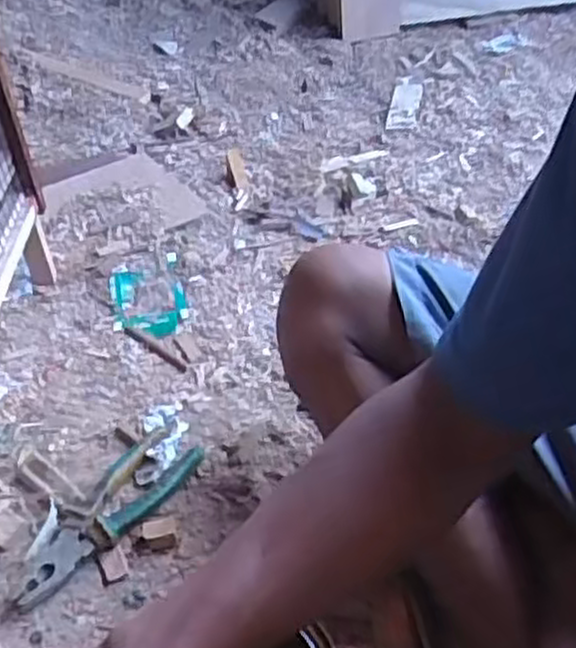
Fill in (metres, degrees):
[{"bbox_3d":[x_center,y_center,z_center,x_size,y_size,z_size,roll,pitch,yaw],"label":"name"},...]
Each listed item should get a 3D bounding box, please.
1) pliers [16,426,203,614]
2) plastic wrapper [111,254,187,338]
[{"bbox_3d":[-0.155,0.156,0.665,0.063,0.025,0.184,33,53,32],"label":"pliers"},{"bbox_3d":[-0.156,-0.032,0.887,0.079,0.008,0.129,-10,43,-8],"label":"plastic wrapper"}]

